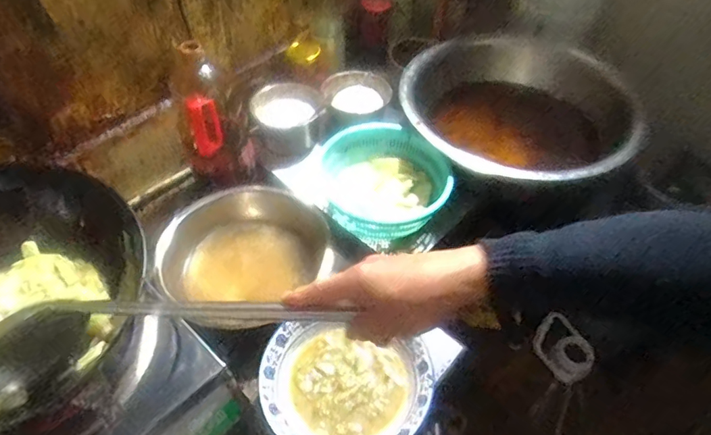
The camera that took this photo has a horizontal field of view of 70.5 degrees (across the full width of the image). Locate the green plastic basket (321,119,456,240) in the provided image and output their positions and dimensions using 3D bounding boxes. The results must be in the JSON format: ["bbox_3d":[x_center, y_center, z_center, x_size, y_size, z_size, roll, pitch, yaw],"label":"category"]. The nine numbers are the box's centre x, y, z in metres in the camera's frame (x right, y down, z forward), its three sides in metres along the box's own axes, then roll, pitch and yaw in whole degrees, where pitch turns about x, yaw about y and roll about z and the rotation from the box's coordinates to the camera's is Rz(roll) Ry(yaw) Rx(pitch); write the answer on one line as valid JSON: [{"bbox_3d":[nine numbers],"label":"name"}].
[{"bbox_3d":[0.052,-0.061,0.869,0.202,0.097,0.202,-1,51,1],"label":"green plastic basket"}]

